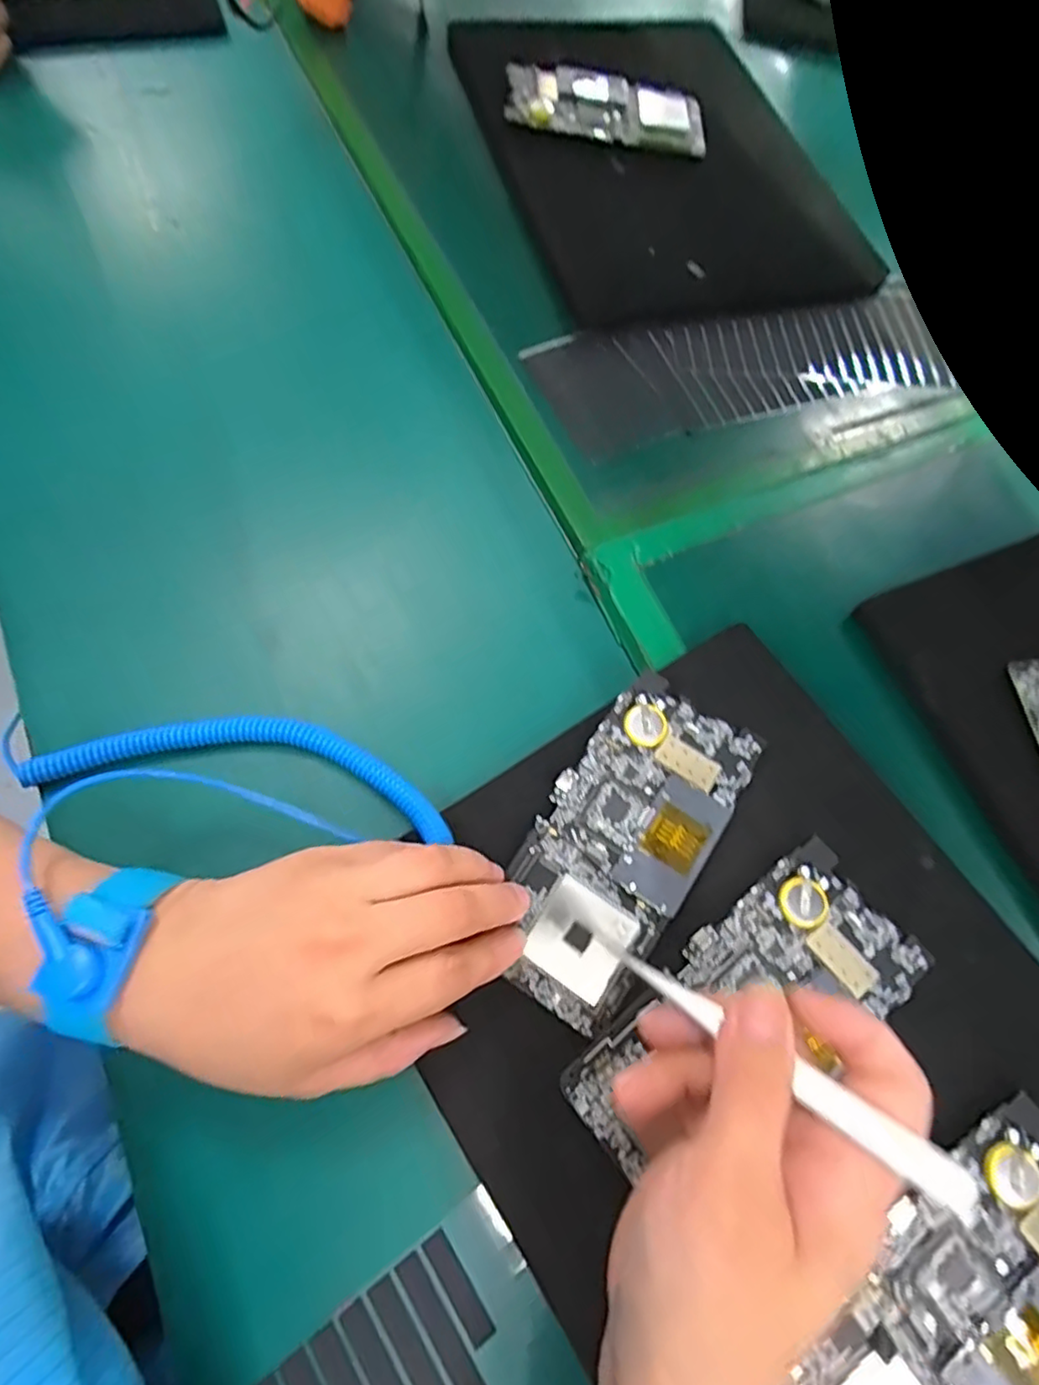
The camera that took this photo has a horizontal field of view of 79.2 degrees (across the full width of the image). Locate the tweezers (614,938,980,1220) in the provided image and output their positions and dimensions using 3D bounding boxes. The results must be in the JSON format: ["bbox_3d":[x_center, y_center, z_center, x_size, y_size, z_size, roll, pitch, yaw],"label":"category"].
[{"bbox_3d":[0.080,0.117,0.200,0.116,0.004,0.011,27,70,31],"label":"tweezers"}]

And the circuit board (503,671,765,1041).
[{"bbox_3d":[0.047,0.070,0.290,0.074,0.006,0.152,29,76,8],"label":"circuit board"}]

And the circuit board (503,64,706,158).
[{"bbox_3d":[0.067,-0.447,0.478,0.153,0.008,0.068,1,79,-11],"label":"circuit board"}]

